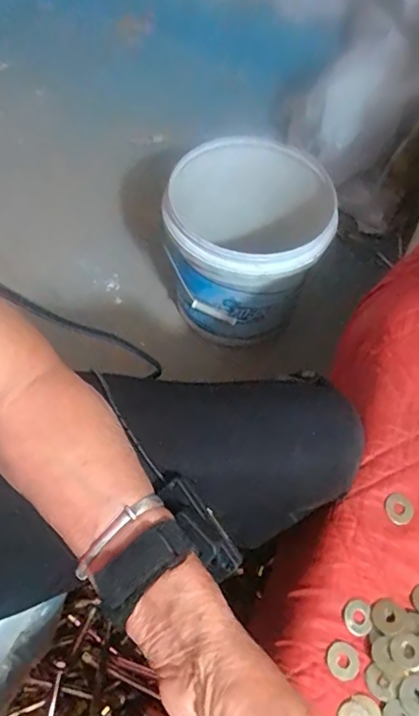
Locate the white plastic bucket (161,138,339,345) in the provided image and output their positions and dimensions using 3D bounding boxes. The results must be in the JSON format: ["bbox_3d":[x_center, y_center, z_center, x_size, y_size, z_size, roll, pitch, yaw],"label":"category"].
[{"bbox_3d":[0.056,-0.206,0.896,0.256,0.224,0.292,8,60,-2],"label":"white plastic bucket"}]

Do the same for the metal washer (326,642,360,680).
[{"bbox_3d":[0.087,0.197,0.339,0.022,0.004,0.021,3,60,-5],"label":"metal washer"}]

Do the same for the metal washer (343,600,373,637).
[{"bbox_3d":[0.100,0.175,0.352,0.019,0.004,0.021,-4,61,-8],"label":"metal washer"}]

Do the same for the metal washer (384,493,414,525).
[{"bbox_3d":[0.142,0.112,0.389,0.020,0.004,0.022,3,60,-5],"label":"metal washer"}]

